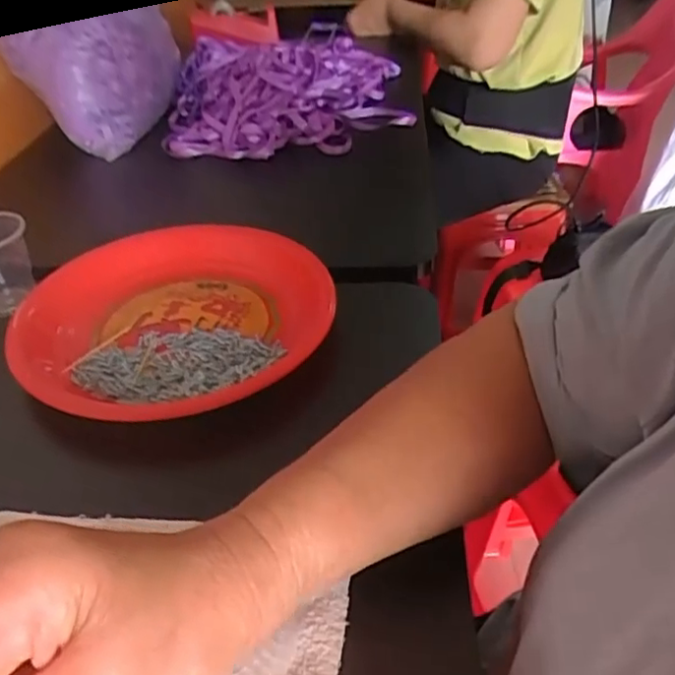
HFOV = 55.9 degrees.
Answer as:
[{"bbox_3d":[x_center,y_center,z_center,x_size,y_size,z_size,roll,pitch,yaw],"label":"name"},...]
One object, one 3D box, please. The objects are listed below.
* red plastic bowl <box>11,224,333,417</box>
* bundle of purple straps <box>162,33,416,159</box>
[{"bbox_3d":[-0.118,-0.021,0.465,0.191,0.032,0.221,20,44,27],"label":"red plastic bowl"},{"bbox_3d":[-0.045,-0.297,0.771,0.320,0.075,0.233,-8,39,-12],"label":"bundle of purple straps"}]

